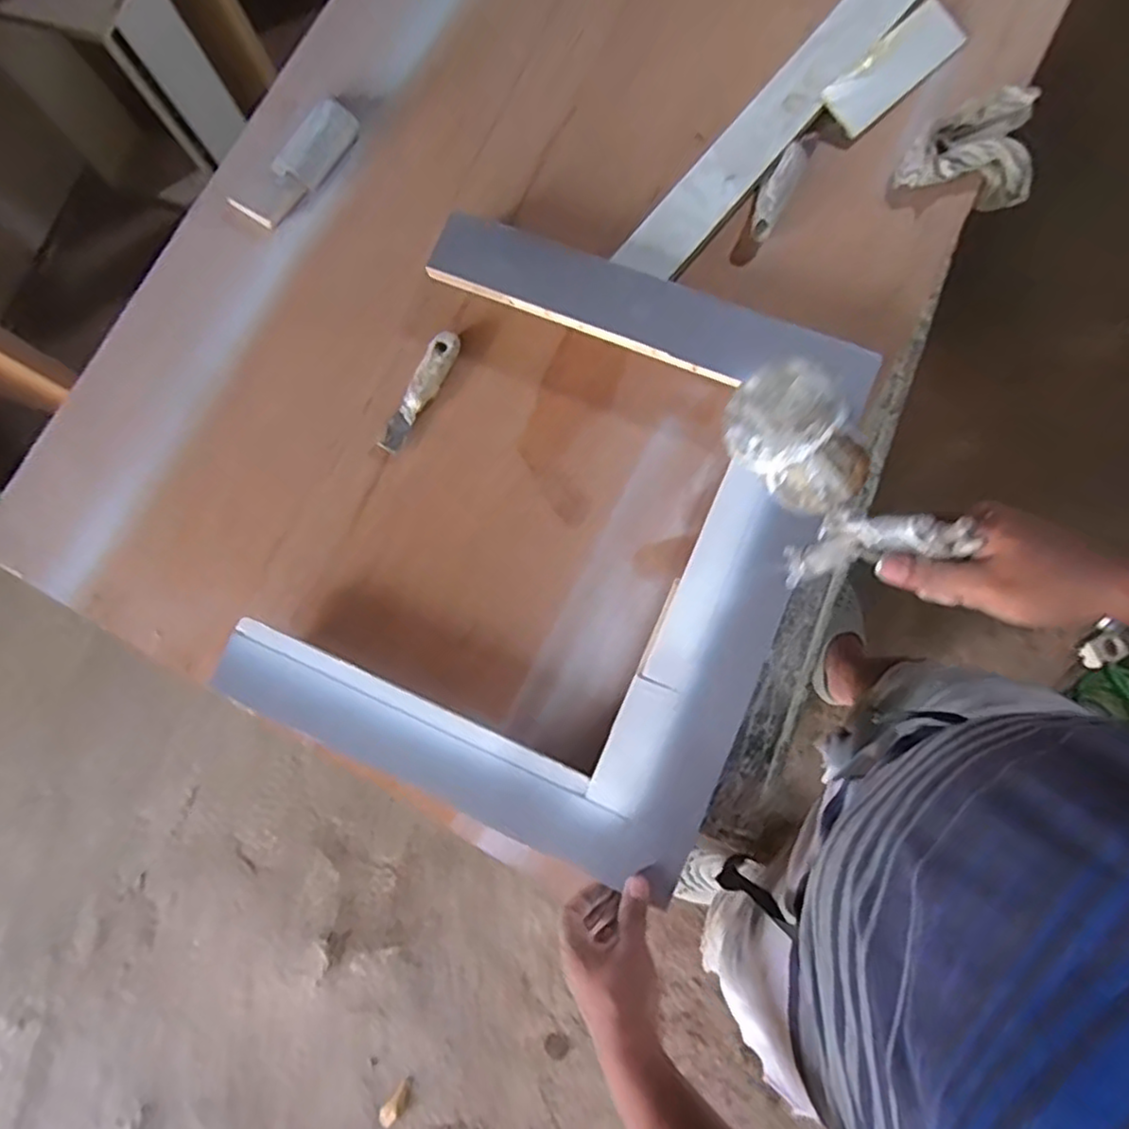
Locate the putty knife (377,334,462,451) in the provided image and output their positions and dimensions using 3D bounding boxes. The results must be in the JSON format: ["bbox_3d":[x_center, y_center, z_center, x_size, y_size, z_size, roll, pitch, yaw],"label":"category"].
[{"bbox_3d":[-0.164,-0.196,0.769,0.035,0.023,0.150,31,91,8],"label":"putty knife"}]

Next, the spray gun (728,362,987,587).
[{"bbox_3d":[0.185,-0.052,0.486,0.176,0.137,0.071,41,80,10],"label":"spray gun"}]

